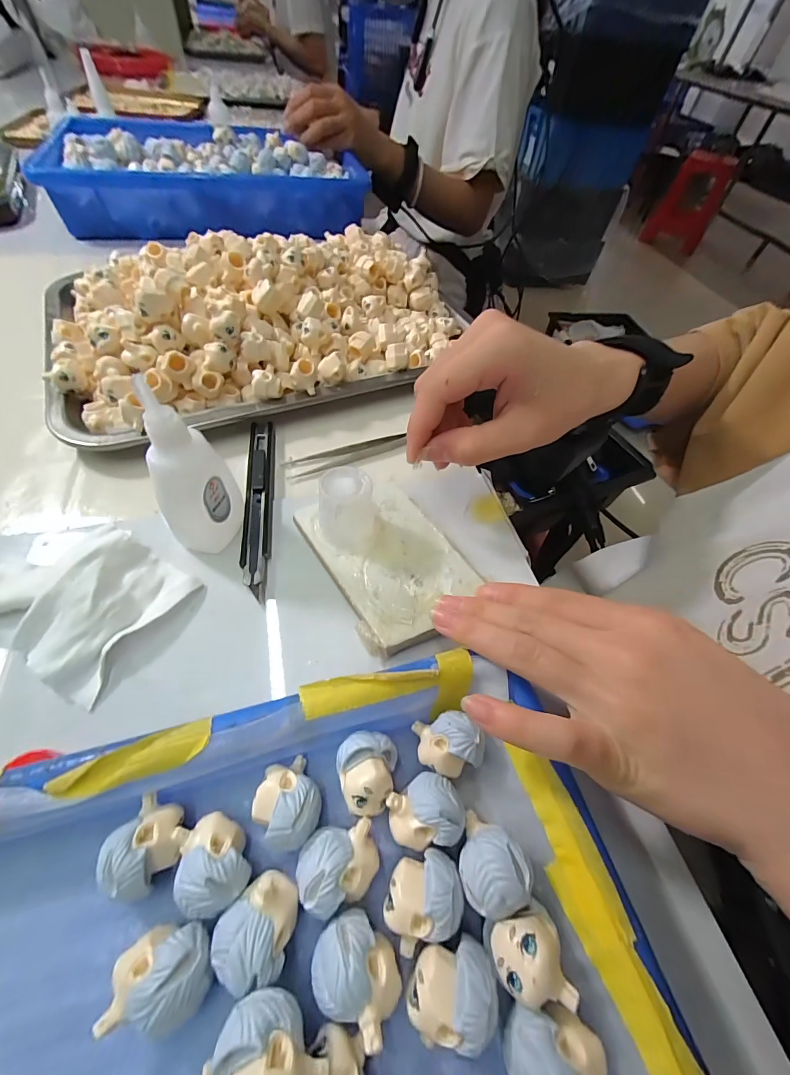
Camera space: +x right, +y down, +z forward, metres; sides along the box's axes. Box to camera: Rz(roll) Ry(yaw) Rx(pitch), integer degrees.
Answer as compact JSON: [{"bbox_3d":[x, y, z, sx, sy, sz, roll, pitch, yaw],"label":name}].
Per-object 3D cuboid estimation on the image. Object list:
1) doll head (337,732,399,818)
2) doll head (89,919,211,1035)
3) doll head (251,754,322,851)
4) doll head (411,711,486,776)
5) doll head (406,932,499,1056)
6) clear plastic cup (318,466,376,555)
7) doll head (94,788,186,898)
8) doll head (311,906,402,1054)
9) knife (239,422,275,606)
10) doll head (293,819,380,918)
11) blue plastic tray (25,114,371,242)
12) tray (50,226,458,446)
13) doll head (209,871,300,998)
[{"bbox_3d":[-0.012,0.093,0.153,0.022,0.017,0.027,10,55,1],"label":"doll head"},{"bbox_3d":[-0.071,0.134,0.118,0.028,0.019,0.021,2,55,-5],"label":"doll head"},{"bbox_3d":[-0.040,0.100,0.145,0.022,0.018,0.027,-30,63,-24],"label":"doll head"},{"bbox_3d":[0.022,0.085,0.159,0.024,0.020,0.023,3,55,-4],"label":"doll head"},{"bbox_3d":[0.018,0.142,0.121,0.027,0.020,0.021,-10,57,-13],"label":"doll head"},{"bbox_3d":[-0.026,-0.015,0.214,0.029,0.038,0.036,1,55,-5],"label":"clear plastic cup"},{"bbox_3d":[-0.086,0.108,0.135,0.022,0.019,0.024,19,55,7],"label":"doll head"},{"bbox_3d":[-0.012,0.137,0.122,0.028,0.019,0.022,35,59,18],"label":"doll head"},{"bbox_3d":[-0.087,-0.027,0.244,0.017,0.007,0.143,-5,56,-9],"label":"knife"},{"bbox_3d":[-0.020,0.115,0.135,0.028,0.018,0.021,-11,57,-14],"label":"doll head"},{"bbox_3d":[-0.242,-0.491,0.518,0.366,0.072,0.236,-10,57,-13],"label":"blue plastic tray"},{"bbox_3d":[-0.109,-0.199,0.327,0.334,0.068,0.223,-24,61,-14],"label":"tray"},{"bbox_3d":[-0.044,0.127,0.124,0.023,0.016,0.026,38,60,19],"label":"doll head"}]

